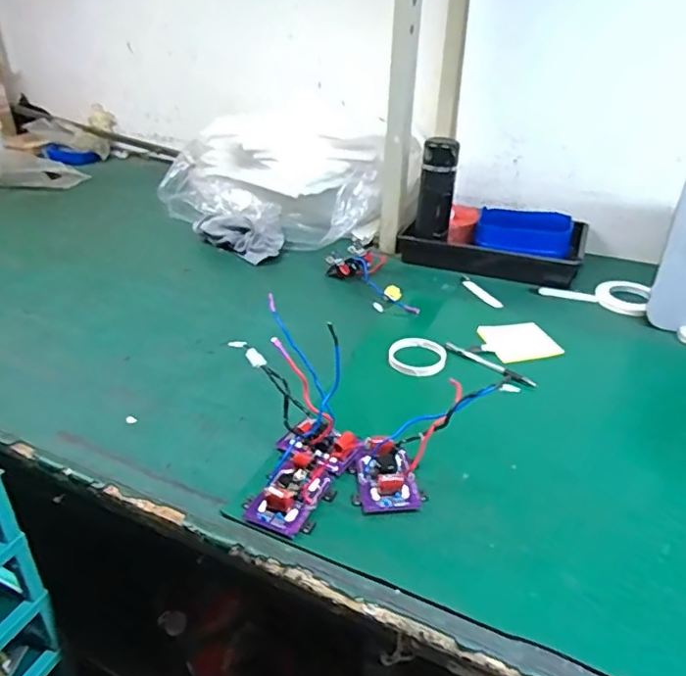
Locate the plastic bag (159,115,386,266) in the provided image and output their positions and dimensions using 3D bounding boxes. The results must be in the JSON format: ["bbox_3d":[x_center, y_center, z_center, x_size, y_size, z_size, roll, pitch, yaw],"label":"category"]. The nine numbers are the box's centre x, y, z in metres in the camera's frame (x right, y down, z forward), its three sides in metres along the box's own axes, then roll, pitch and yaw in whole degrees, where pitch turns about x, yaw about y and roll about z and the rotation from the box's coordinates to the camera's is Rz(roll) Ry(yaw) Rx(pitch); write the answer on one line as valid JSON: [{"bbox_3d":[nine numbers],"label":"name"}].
[{"bbox_3d":[-0.187,-0.379,1.367,0.385,0.210,0.507,-16,34,-25],"label":"plastic bag"}]

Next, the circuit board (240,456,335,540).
[{"bbox_3d":[-0.059,0.167,0.635,0.074,0.039,0.096,13,33,21],"label":"circuit board"}]

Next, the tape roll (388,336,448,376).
[{"bbox_3d":[0.117,0.027,0.897,0.087,0.019,0.084,0,31,0],"label":"tape roll"}]

